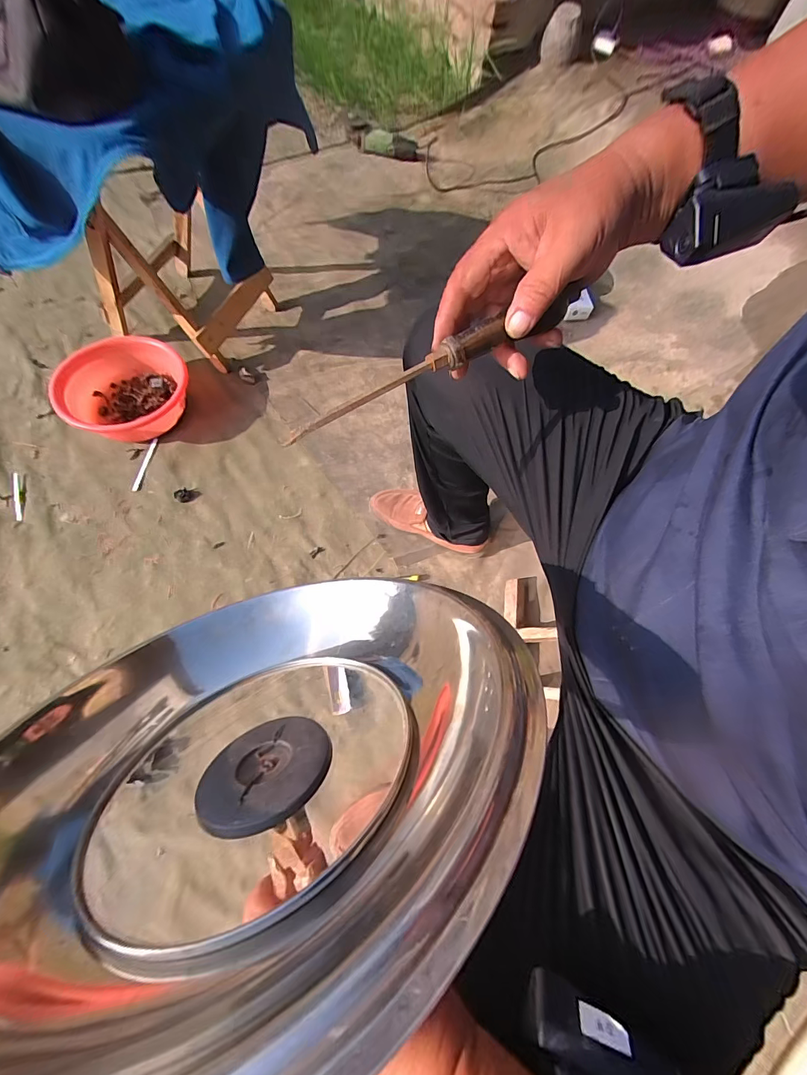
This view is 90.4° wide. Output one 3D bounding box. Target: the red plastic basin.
[{"bbox_3d":[-0.606,-0.322,0.881,0.257,0.117,0.257,2,67,-4],"label":"red plastic basin"}]

